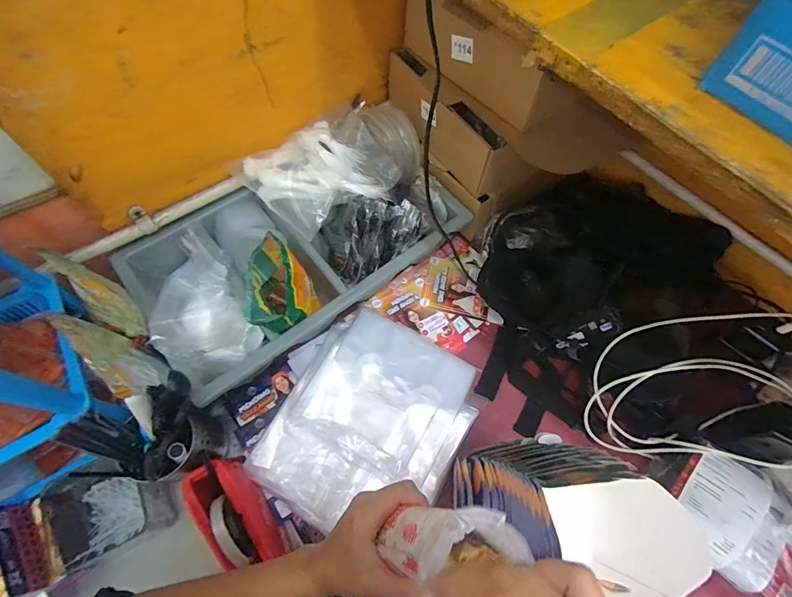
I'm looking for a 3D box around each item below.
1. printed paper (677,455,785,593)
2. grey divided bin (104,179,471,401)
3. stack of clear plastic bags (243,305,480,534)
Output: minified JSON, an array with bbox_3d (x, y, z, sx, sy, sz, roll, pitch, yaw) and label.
[{"bbox_3d":[0.424,0.271,0.502,0.120,0.035,0.131,37,68,15],"label":"printed paper"},{"bbox_3d":[-0.154,-0.094,0.630,0.485,0.126,0.285,-35,70,-17],"label":"grey divided bin"},{"bbox_3d":[-0.034,0.172,0.567,0.249,0.056,0.292,28,66,11],"label":"stack of clear plastic bags"}]

